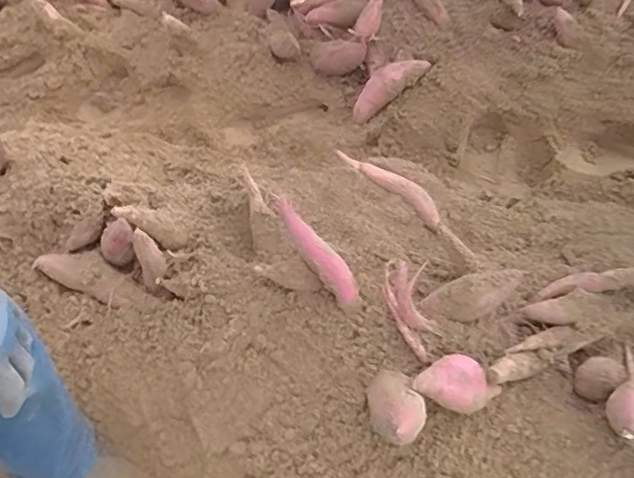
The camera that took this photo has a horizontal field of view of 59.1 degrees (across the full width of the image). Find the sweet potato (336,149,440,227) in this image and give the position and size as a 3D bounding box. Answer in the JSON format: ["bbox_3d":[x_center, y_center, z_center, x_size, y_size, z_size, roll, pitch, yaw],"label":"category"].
[{"bbox_3d":[0.143,-0.119,1.151,0.052,0.034,0.288,-40,59,-22],"label":"sweet potato"}]

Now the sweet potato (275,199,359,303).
[{"bbox_3d":[-0.009,0.010,0.936,0.048,0.060,0.227,-35,58,-19],"label":"sweet potato"}]

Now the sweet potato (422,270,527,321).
[{"bbox_3d":[0.246,0.089,0.881,0.165,0.055,0.057,-20,52,10],"label":"sweet potato"}]

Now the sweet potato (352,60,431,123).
[{"bbox_3d":[0.178,-0.389,1.424,0.226,0.059,0.096,-35,50,22],"label":"sweet potato"}]

